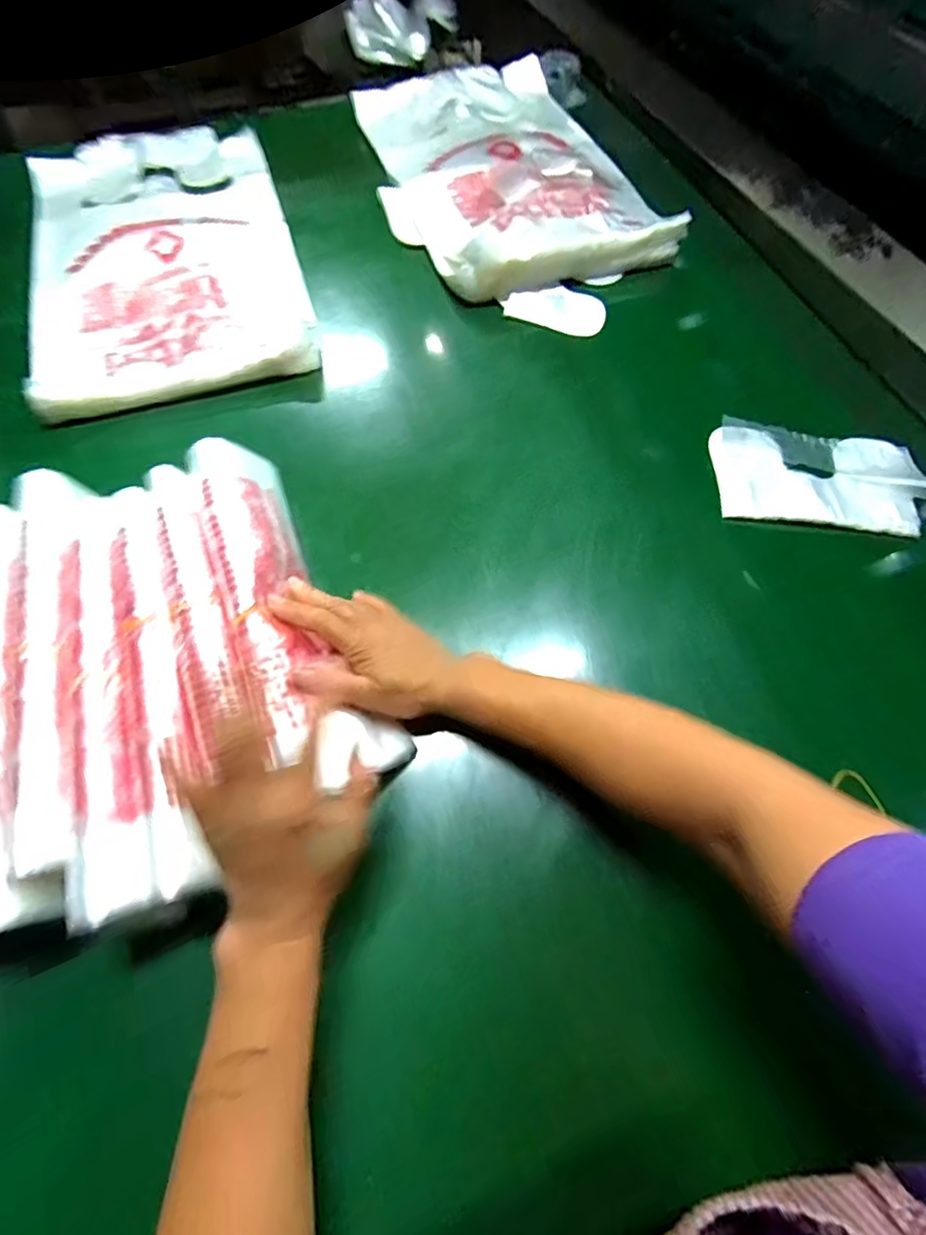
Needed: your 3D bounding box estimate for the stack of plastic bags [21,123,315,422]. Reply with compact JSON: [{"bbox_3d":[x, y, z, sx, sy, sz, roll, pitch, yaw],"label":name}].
[{"bbox_3d":[-0.360,-0.447,0.651,0.292,0.028,0.484,-17,69,-7],"label":"stack of plastic bags"}]

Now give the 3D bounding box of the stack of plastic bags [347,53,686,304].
[{"bbox_3d":[0.048,-0.604,0.713,0.321,0.048,0.481,-16,69,-7],"label":"stack of plastic bags"}]

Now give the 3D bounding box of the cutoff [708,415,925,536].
[{"bbox_3d":[0.344,-0.144,0.530,0.186,0.023,0.123,9,68,3],"label":"cutoff"}]

